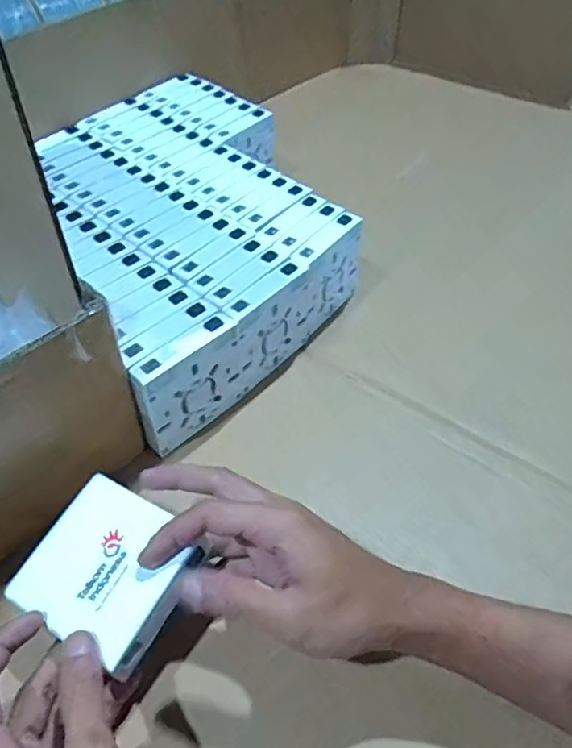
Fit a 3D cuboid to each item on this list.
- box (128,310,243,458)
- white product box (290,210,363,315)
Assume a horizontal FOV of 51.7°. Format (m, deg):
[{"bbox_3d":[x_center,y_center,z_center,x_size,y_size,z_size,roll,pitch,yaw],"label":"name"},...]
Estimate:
[{"bbox_3d":[-0.073,0.008,0.450,0.022,0.082,0.089,37,57,28],"label":"box"},{"bbox_3d":[0.037,-0.092,0.541,0.022,0.082,0.082,31,54,24],"label":"white product box"}]

